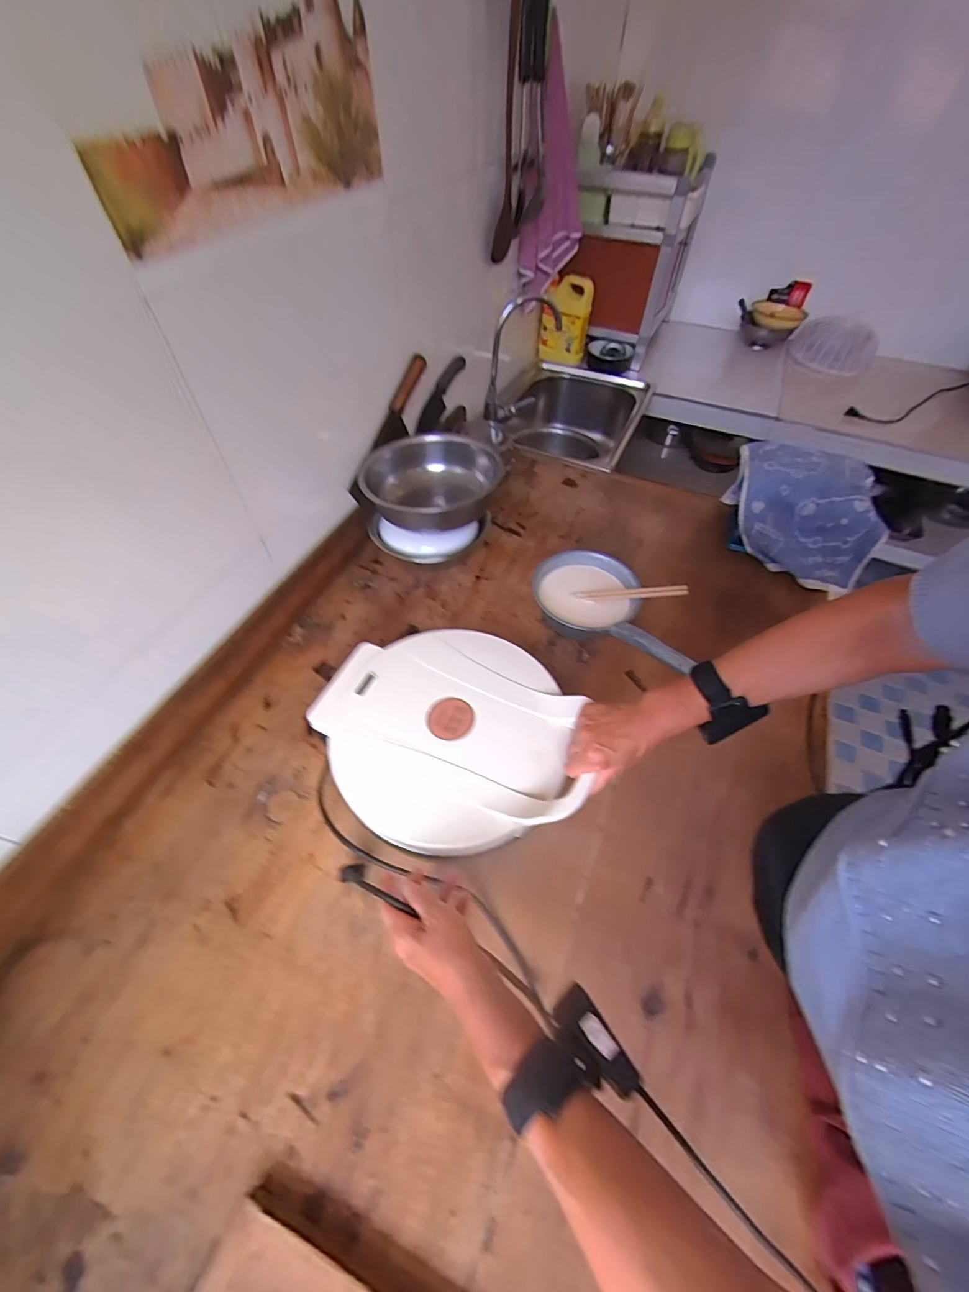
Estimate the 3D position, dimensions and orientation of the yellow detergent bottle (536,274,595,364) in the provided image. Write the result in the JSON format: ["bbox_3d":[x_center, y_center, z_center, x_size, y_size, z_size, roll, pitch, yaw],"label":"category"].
[{"bbox_3d":[0.244,-0.989,1.395,0.143,0.200,0.085,8,54,5],"label":"yellow detergent bottle"}]

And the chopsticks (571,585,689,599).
[{"bbox_3d":[0.243,-0.090,0.778,0.182,0.015,0.019,0,51,21],"label":"chopsticks"}]

